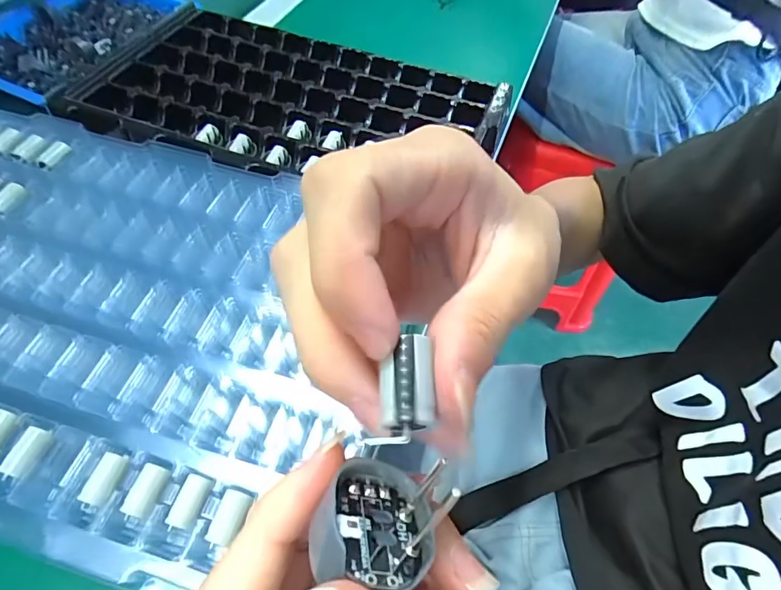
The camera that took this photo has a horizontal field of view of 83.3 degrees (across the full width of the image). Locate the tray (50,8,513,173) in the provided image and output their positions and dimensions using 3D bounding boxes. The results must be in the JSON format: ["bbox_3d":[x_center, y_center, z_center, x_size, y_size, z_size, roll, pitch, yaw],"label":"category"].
[{"bbox_3d":[-0.089,-0.177,0.402,0.366,0.025,0.198,17,56,8],"label":"tray"}]

